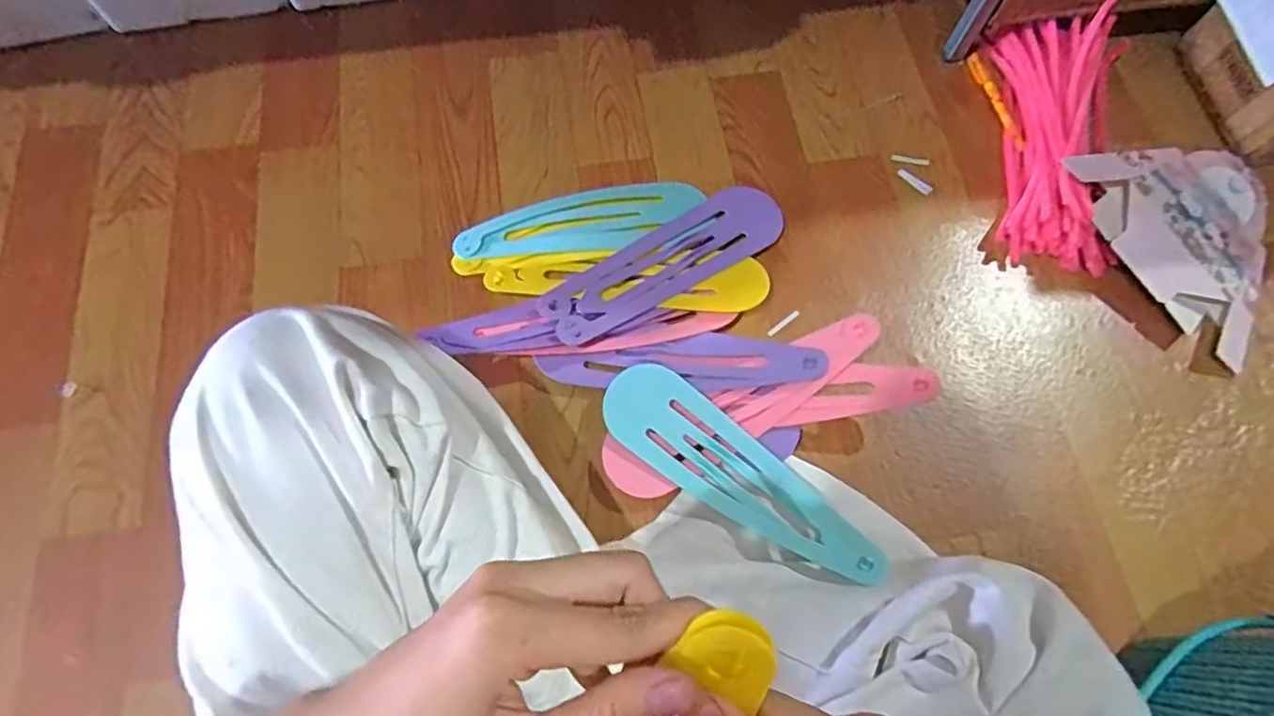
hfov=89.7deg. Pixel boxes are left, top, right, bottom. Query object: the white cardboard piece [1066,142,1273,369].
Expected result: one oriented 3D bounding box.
[{"bbox_3d":[0.571,-0.148,0.654,0.211,0.047,0.232,-41,76,-15],"label":"white cardboard piece"}]

